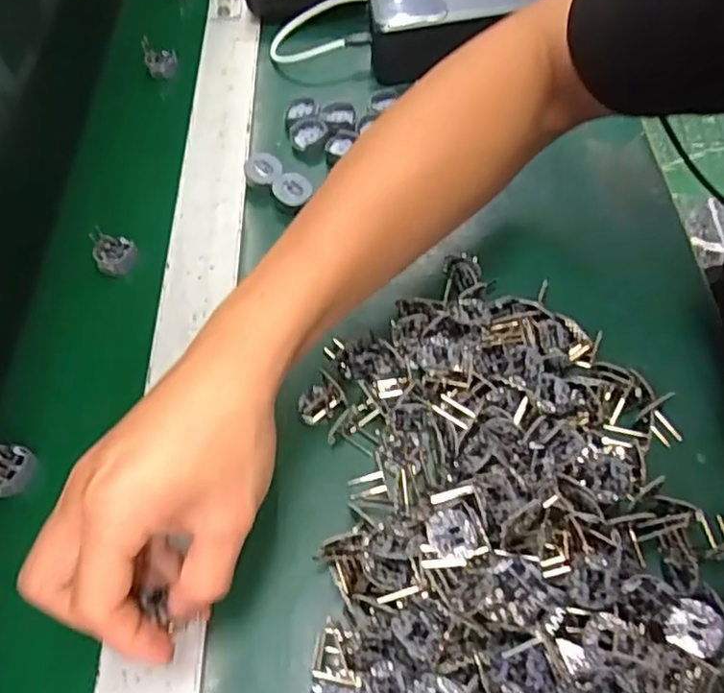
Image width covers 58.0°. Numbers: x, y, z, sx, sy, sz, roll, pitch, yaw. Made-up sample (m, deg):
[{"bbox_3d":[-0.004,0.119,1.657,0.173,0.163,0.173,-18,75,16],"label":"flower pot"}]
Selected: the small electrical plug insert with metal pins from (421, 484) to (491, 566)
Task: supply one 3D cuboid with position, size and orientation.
[{"bbox_3d":[0.043,0.087,0.312,0.031,0.008,0.035,-9,57,-4],"label":"small electrical plug insert with metal pins"}]

